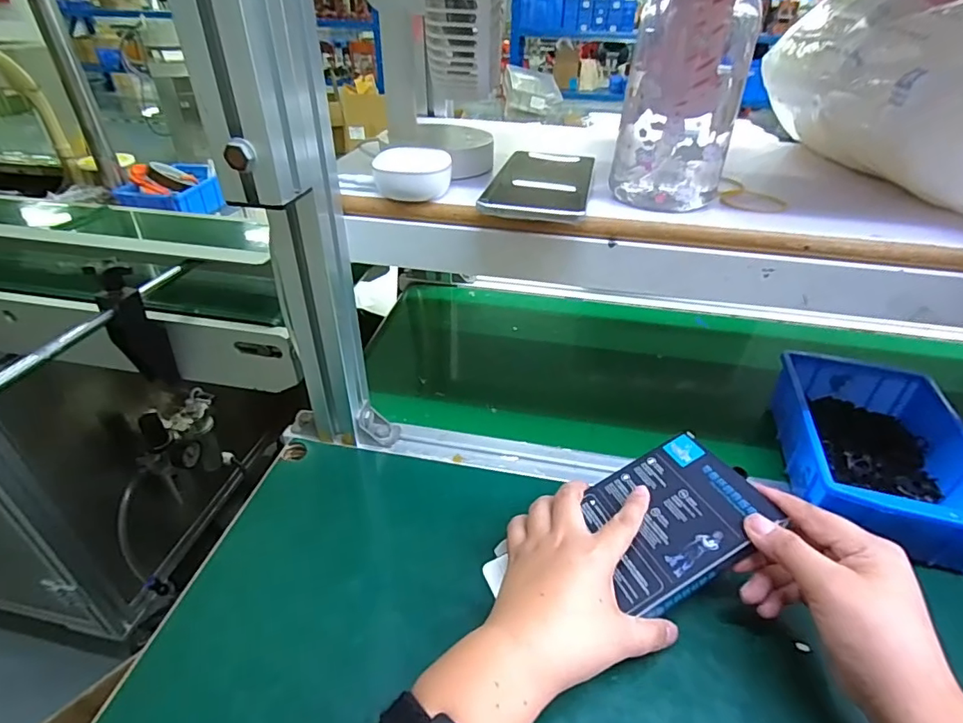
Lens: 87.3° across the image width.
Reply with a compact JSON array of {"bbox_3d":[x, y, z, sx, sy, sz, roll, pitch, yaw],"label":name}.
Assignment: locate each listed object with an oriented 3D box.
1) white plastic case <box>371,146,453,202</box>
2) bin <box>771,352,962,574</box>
[{"bbox_3d":[-0.051,-0.140,0.376,0.055,0.029,0.034,0,36,-2],"label":"white plastic case"},{"bbox_3d":[0.347,0.078,0.455,0.132,0.065,0.201,11,37,13],"label":"bin"}]

